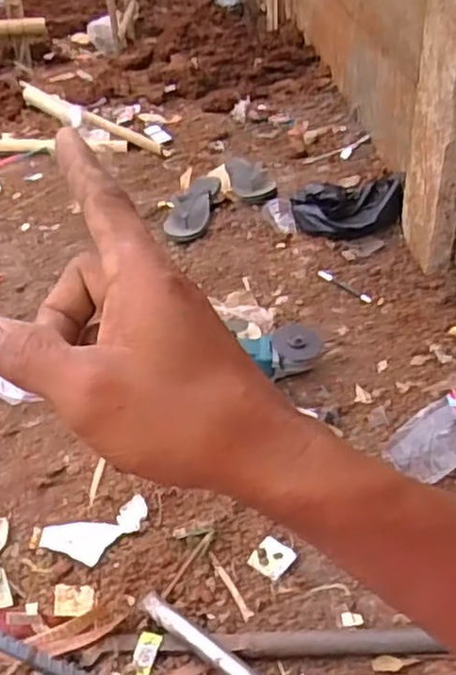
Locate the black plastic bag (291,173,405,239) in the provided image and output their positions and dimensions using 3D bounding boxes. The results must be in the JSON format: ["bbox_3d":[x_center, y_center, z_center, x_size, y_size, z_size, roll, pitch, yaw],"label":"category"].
[{"bbox_3d":[0.263,-0.304,1.574,0.235,0.094,0.197,2,37,5],"label":"black plastic bag"}]

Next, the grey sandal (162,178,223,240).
[{"bbox_3d":[-0.084,-0.312,1.677,0.102,0.049,0.250,7,38,11],"label":"grey sandal"}]

